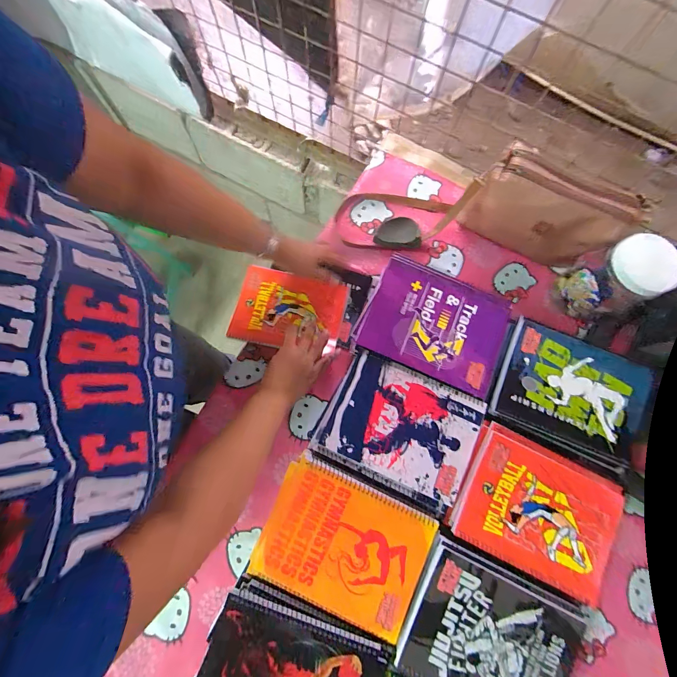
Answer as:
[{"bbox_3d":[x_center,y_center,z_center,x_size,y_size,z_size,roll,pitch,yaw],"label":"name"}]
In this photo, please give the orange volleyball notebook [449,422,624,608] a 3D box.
[{"bbox_3d":[0.275,0.234,0.443,0.210,0.009,0.162,26,77,4],"label":"orange volleyball notebook"}]

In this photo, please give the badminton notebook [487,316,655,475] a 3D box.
[{"bbox_3d":[0.337,0.080,0.471,0.200,0.016,0.159,24,77,4],"label":"badminton notebook"}]

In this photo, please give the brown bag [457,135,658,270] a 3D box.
[{"bbox_3d":[0.356,-0.220,0.579,0.248,0.177,0.065,26,77,4],"label":"brown bag"}]

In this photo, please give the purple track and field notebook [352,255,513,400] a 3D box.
[{"bbox_3d":[0.144,-0.023,0.483,0.203,0.013,0.158,23,77,4],"label":"purple track and field notebook"}]

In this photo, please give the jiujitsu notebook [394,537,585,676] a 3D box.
[{"bbox_3d":[0.191,0.374,0.401,0.200,0.009,0.157,26,77,4],"label":"jiujitsu notebook"}]

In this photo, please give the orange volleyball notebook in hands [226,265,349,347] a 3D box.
[{"bbox_3d":[-0.093,-0.049,0.605,0.196,0.016,0.141,14,77,2],"label":"orange volleyball notebook in hands"}]

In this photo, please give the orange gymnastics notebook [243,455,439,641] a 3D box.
[{"bbox_3d":[0.008,0.270,0.424,0.206,0.011,0.162,22,77,4],"label":"orange gymnastics notebook"}]

